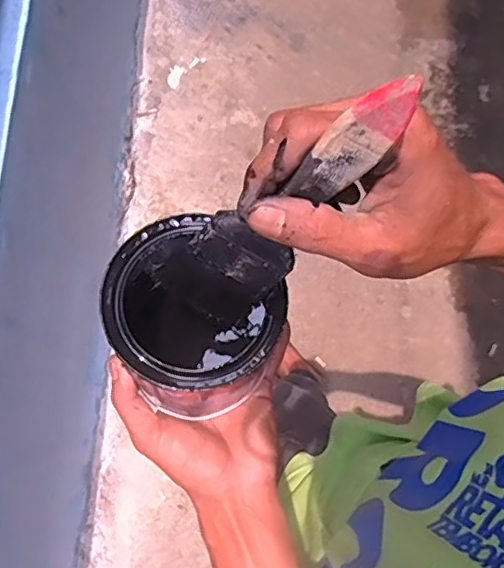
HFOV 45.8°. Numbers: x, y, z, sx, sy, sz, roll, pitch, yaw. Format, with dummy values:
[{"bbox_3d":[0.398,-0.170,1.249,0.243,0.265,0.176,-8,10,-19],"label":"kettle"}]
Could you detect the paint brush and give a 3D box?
[{"bbox_3d":[0.021,-0.039,0.260,0.046,0.146,0.014,32,52,-13],"label":"paint brush"}]

